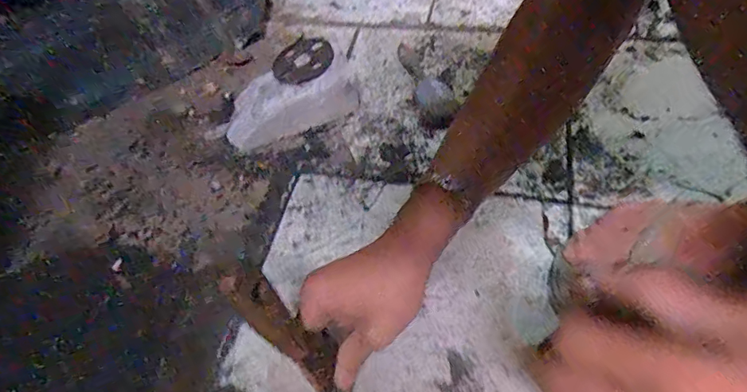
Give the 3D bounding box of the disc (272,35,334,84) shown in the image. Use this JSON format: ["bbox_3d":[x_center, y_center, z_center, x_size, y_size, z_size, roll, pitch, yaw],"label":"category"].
[{"bbox_3d":[-0.088,-0.169,0.595,0.073,0.015,0.076,-3,51,3],"label":"disc"}]

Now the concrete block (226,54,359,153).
[{"bbox_3d":[-0.108,-0.120,0.601,0.164,0.060,0.073,-22,53,-12],"label":"concrete block"}]

